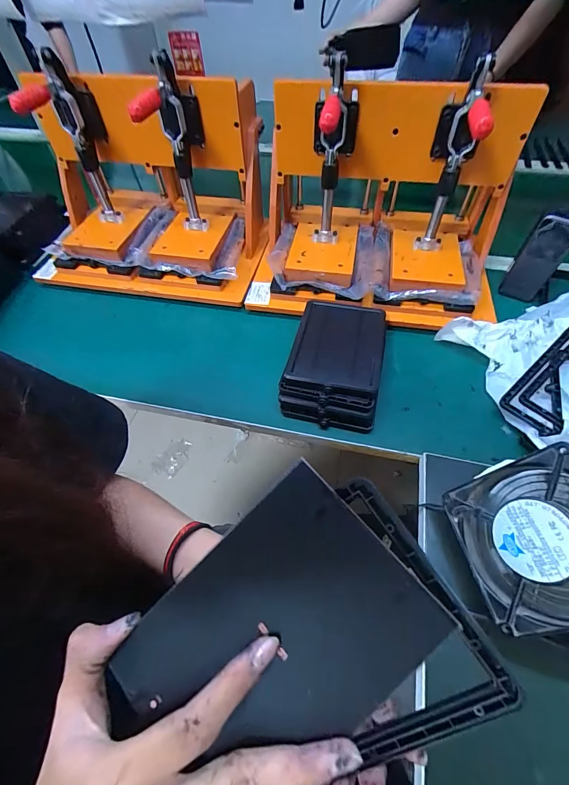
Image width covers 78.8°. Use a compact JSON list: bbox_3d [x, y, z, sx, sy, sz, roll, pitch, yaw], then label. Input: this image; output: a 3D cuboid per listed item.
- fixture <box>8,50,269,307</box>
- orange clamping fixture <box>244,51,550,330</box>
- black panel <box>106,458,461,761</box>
[{"bbox_3d":[-0.224,-0.329,0.552,0.371,0.245,0.233,7,54,7],"label":"fixture"},{"bbox_3d":[0.135,-0.277,0.500,0.365,0.241,0.236,7,54,7],"label":"orange clamping fixture"},{"bbox_3d":[-0.010,0.124,0.172,0.149,0.010,0.100,-44,74,0],"label":"black panel"}]

